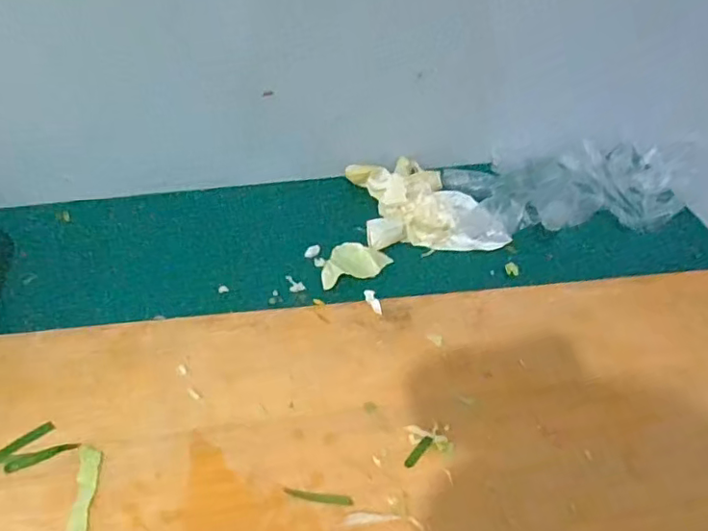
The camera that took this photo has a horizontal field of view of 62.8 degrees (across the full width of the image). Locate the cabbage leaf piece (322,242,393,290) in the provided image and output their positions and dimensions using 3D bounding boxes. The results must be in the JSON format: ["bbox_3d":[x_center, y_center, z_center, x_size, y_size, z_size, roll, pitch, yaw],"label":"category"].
[{"bbox_3d":[0.000,-0.004,0.497,0.065,0.010,0.035,-15,48,-20],"label":"cabbage leaf piece"}]

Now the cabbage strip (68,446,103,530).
[{"bbox_3d":[-0.151,0.128,0.325,0.012,0.004,0.059,-3,45,-9],"label":"cabbage strip"}]

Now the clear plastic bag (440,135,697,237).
[{"bbox_3d":[0.228,-0.088,0.585,0.234,0.045,0.140,-15,48,-20],"label":"clear plastic bag"}]

